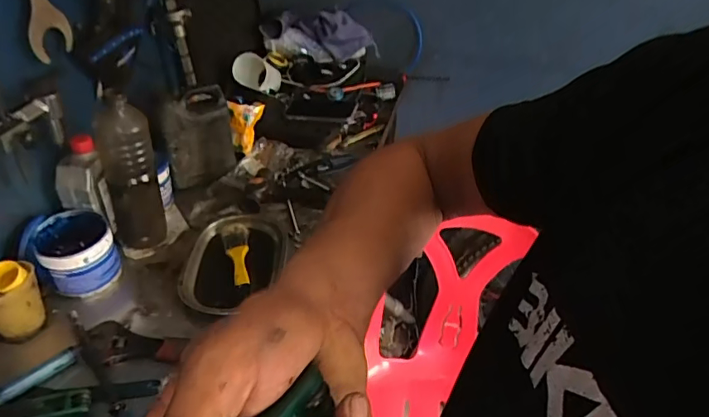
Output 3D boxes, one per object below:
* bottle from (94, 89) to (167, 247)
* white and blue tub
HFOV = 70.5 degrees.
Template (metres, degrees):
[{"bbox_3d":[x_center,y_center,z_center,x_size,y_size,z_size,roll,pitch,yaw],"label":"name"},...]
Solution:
[{"bbox_3d":[-0.351,-0.056,0.785,0.085,0.253,0.071,-17,44,-21],"label":"bottle"},{"bbox_3d":[-0.416,0.074,0.761,0.101,0.097,0.100,-19,44,-23],"label":"white and blue tub"}]

